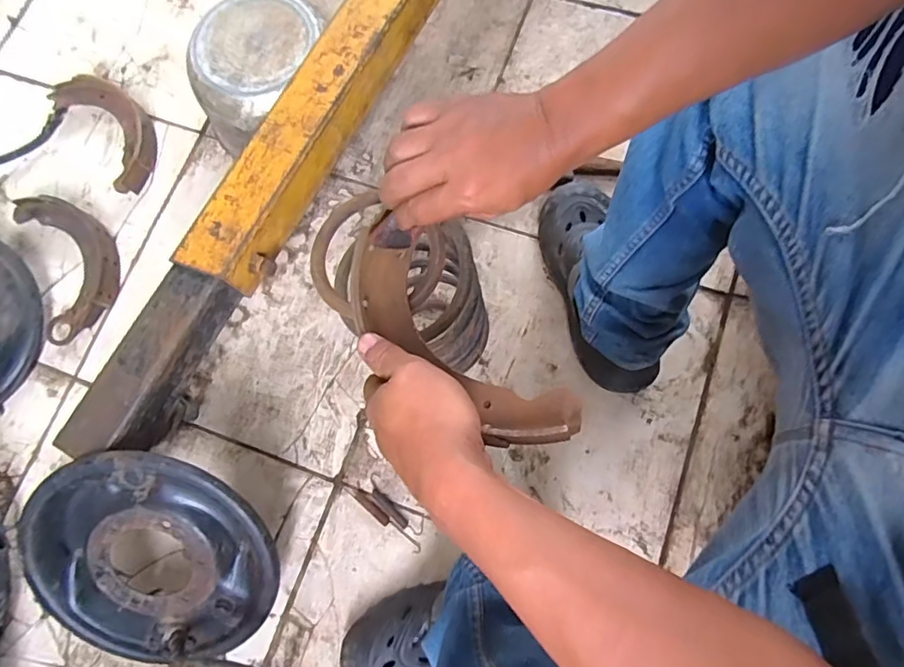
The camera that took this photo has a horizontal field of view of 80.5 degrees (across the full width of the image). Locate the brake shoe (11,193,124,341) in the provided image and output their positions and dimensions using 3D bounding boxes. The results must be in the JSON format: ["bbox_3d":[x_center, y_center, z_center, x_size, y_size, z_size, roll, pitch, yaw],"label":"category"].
[{"bbox_3d":[-0.552,-0.103,0.776,0.124,0.030,0.224,-20,78,-3],"label":"brake shoe"}]

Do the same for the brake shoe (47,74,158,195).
[{"bbox_3d":[-0.525,-0.323,0.820,0.102,0.039,0.230,-39,79,-7],"label":"brake shoe"}]

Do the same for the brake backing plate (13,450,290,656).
[{"bbox_3d":[-0.332,0.248,0.596,0.263,0.035,0.263,0,108,-1],"label":"brake backing plate"}]

